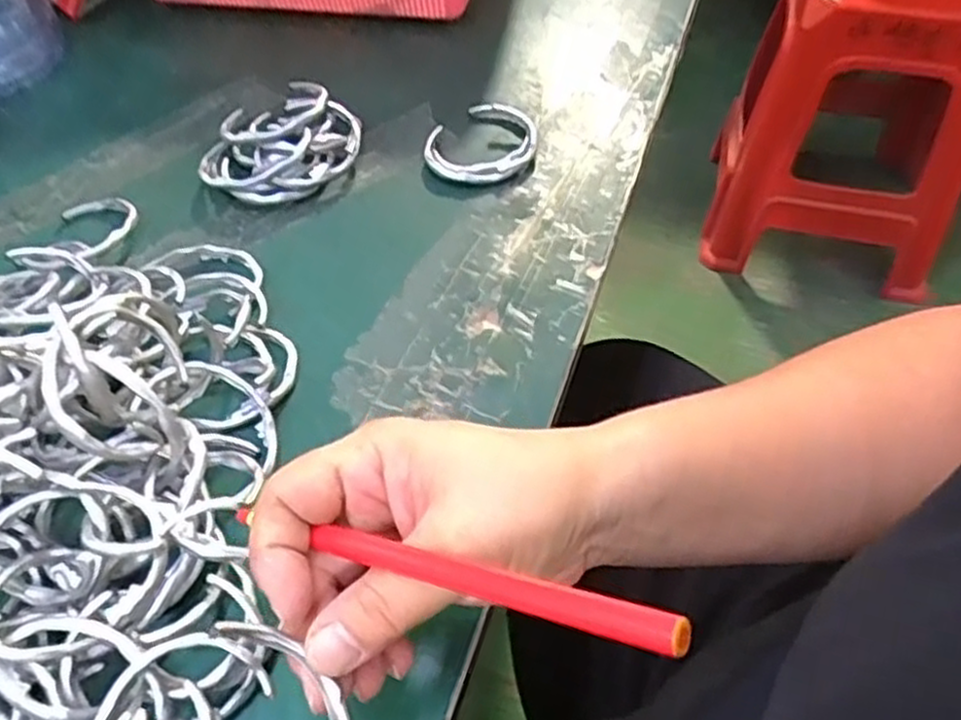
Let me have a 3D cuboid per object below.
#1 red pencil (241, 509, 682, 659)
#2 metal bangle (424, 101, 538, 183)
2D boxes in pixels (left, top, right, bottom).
[{"bbox_3d":[-0.018,0.057,0.217,0.159,0.006,0.008,3,48,38],"label":"red pencil"},{"bbox_3d":[0.001,-0.131,0.461,0.064,0.010,0.070,3,53,5],"label":"metal bangle"}]

